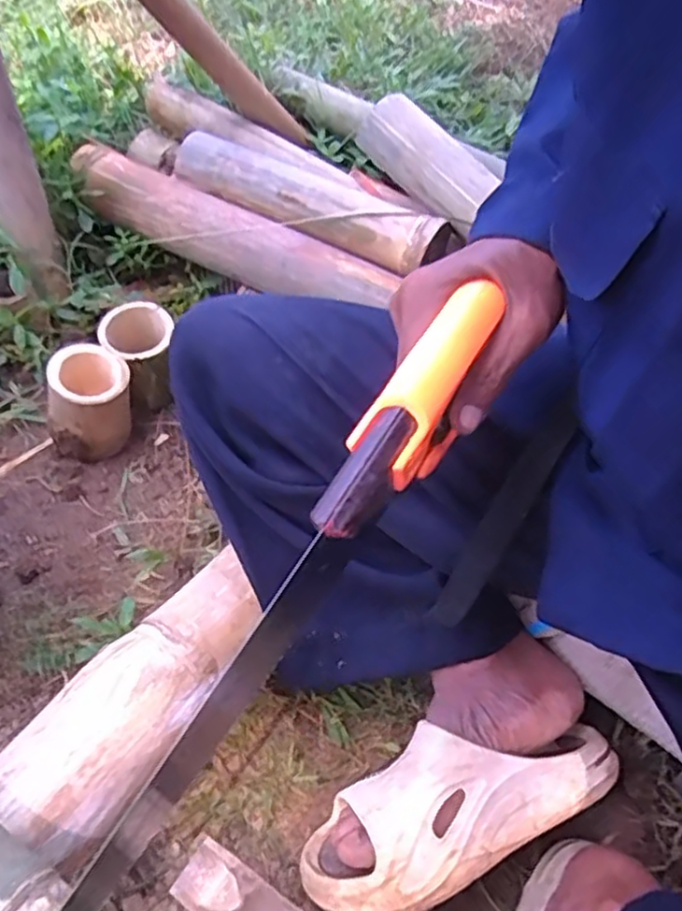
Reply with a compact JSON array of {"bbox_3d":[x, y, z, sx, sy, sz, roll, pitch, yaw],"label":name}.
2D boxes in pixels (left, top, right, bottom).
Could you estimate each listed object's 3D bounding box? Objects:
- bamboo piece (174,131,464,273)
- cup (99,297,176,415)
[{"bbox_3d":[-0.043,-0.303,0.808,0.347,0.050,0.078,22,53,11],"label":"bamboo piece"},{"bbox_3d":[-0.227,-0.111,0.787,0.080,0.095,0.082,-25,59,-23],"label":"cup"}]

